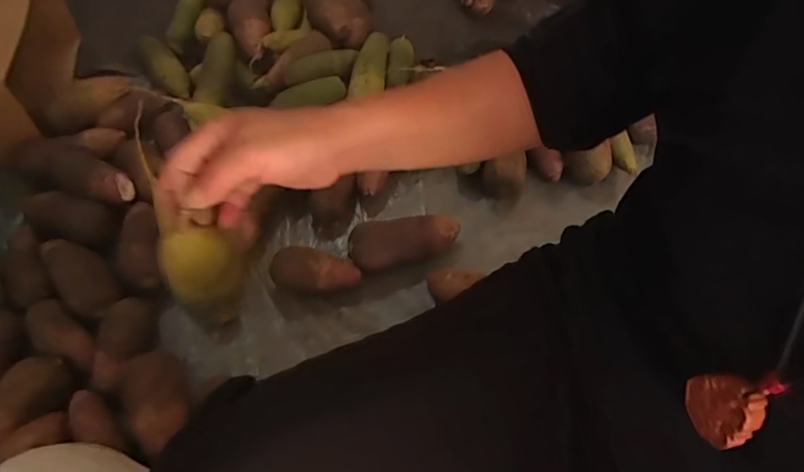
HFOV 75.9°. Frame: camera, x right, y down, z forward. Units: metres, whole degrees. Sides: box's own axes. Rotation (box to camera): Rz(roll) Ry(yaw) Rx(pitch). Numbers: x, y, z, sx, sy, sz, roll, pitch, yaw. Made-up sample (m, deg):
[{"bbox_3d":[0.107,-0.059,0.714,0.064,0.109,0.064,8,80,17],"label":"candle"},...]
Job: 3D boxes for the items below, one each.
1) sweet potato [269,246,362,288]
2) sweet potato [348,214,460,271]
[{"bbox_3d":[-0.133,0.056,0.788,0.137,0.054,0.064,10,56,3],"label":"sweet potato"},{"bbox_3d":[0.005,0.007,0.816,0.176,0.046,0.074,-12,58,-12],"label":"sweet potato"}]

